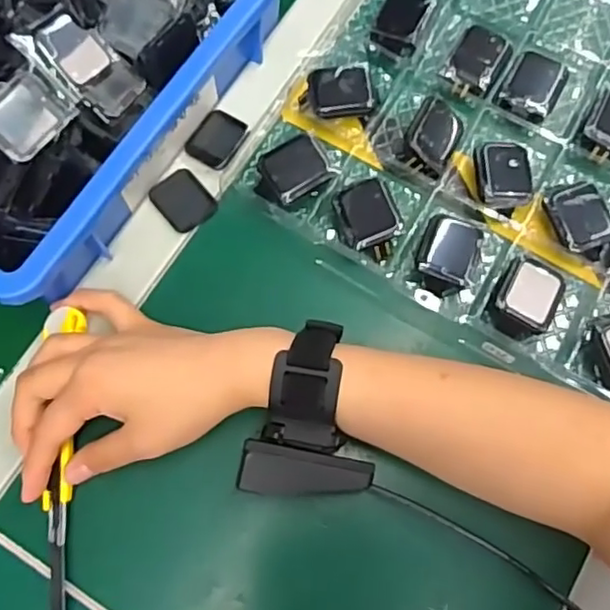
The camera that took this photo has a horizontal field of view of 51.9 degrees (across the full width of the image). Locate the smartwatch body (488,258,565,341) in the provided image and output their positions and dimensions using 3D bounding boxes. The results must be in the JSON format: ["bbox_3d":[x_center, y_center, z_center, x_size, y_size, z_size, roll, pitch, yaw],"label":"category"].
[{"bbox_3d":[0.136,-0.006,0.379,0.034,0.009,0.047,30,76,8],"label":"smartwatch body"}]

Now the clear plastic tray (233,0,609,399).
[{"bbox_3d":[0.186,-0.180,0.431,0.295,0.022,0.437,30,76,8],"label":"clear plastic tray"}]

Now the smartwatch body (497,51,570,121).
[{"bbox_3d":[0.154,-0.146,0.424,0.034,0.017,0.049,30,76,8],"label":"smartwatch body"}]

